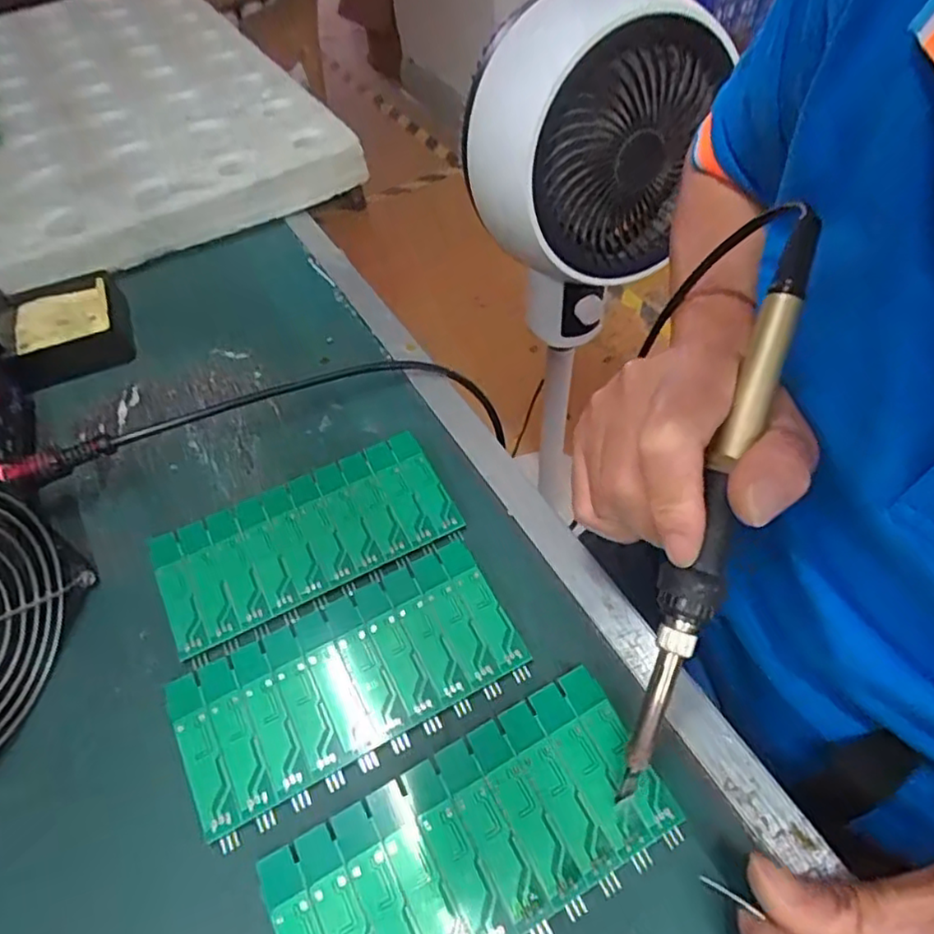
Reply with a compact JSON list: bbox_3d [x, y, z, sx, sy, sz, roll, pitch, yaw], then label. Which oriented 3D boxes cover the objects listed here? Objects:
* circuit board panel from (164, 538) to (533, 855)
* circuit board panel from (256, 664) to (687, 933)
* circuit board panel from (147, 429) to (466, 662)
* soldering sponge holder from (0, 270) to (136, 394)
[{"bbox_3d":[-0.049,0.084,0.264,0.137,0.006,0.071,-25,55,-15],"label":"circuit board panel"},{"bbox_3d":[0.003,0.134,0.225,0.136,0.012,0.065,-25,55,-15],"label":"circuit board panel"},{"bbox_3d":[-0.076,0.032,0.307,0.137,0.011,0.061,-24,54,-14],"label":"circuit board panel"},{"bbox_3d":[-0.251,-0.088,0.404,0.067,0.028,0.071,-24,54,-14],"label":"soldering sponge holder"}]

